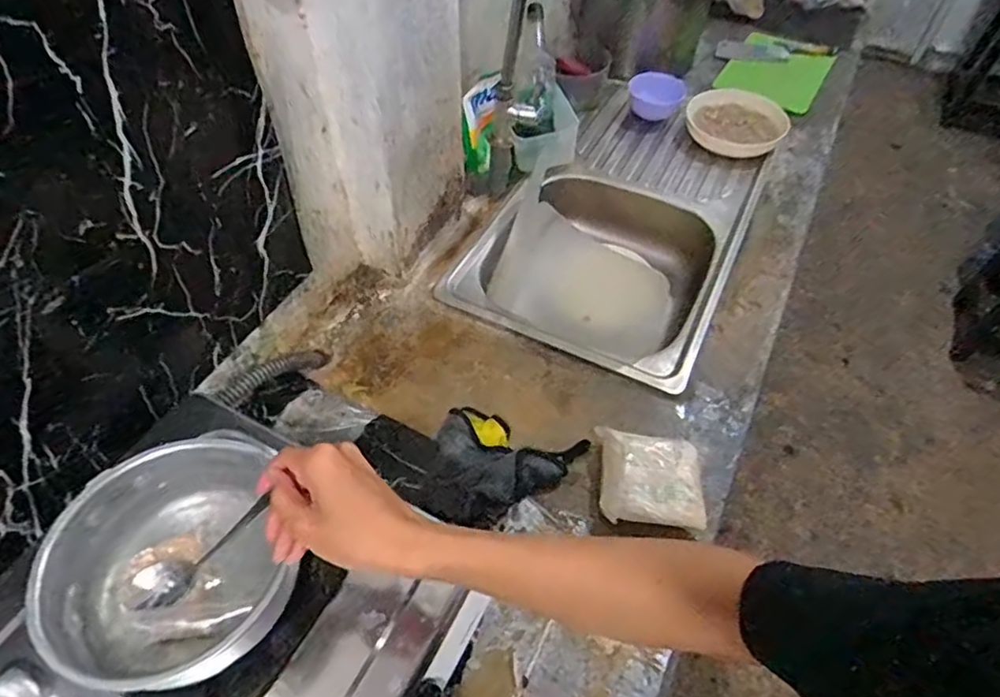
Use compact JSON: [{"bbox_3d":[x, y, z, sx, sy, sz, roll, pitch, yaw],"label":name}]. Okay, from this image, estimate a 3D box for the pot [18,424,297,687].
[{"bbox_3d":[-0.271,0.177,0.506,0.168,0.086,0.184,1,52,-1],"label":"pot"}]

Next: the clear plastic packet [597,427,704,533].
[{"bbox_3d":[0.175,0.153,0.711,0.112,0.043,0.111,6,52,3],"label":"clear plastic packet"}]

